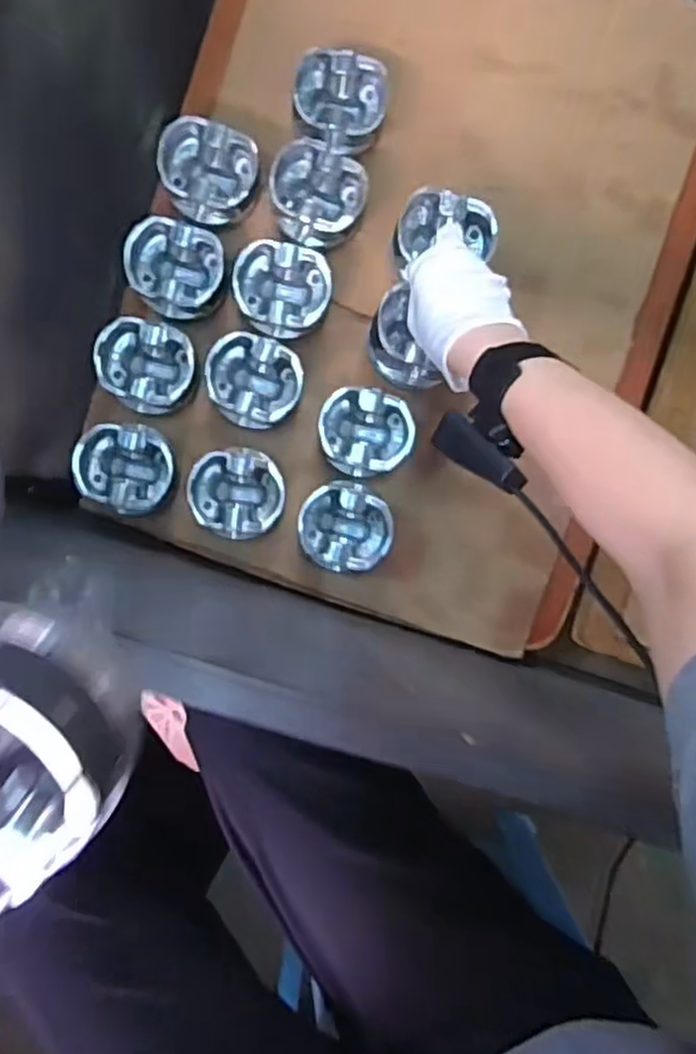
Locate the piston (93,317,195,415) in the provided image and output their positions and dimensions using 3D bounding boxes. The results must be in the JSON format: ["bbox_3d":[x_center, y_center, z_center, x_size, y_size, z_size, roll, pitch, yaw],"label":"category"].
[{"bbox_3d":[-0.185,-0.147,0.667,0.084,0.043,0.079,0,92,-4],"label":"piston"}]

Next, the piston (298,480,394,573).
[{"bbox_3d":[-0.003,-0.001,0.682,0.084,0.053,0.081,2,92,-5],"label":"piston"}]

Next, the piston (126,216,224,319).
[{"bbox_3d":[-0.158,-0.237,0.672,0.088,0.047,0.083,5,92,-5],"label":"piston"}]

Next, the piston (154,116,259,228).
[{"bbox_3d":[-0.126,-0.322,0.659,0.085,0.044,0.076,5,92,-5],"label":"piston"}]

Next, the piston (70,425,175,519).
[{"bbox_3d":[-0.204,-0.055,0.677,0.089,0.054,0.082,7,92,-5],"label":"piston"}]

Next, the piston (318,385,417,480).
[{"bbox_3d":[0.016,-0.088,0.683,0.085,0.046,0.080,4,94,-5],"label":"piston"}]

